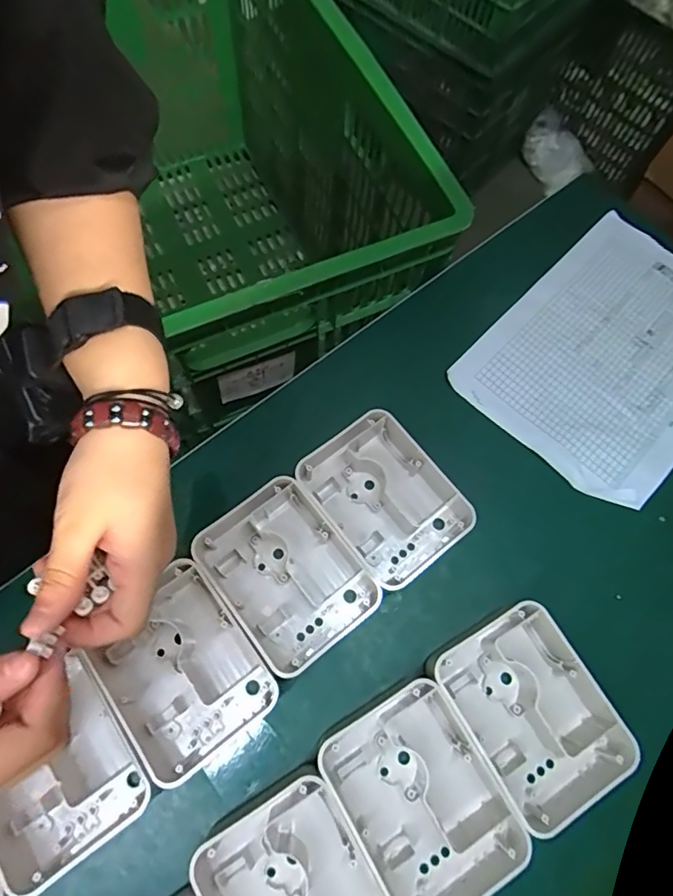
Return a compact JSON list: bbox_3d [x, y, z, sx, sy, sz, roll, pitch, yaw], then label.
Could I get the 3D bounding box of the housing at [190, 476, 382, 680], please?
[{"bbox_3d":[-0.040,0.099,0.413,0.100,0.034,0.131,-38,75,-13],"label":"housing"}]

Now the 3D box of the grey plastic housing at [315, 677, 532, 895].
[{"bbox_3d":[0.059,0.243,0.360,0.101,0.035,0.139,-28,73,-10],"label":"grey plastic housing"}]

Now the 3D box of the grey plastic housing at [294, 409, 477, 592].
[{"bbox_3d":[0.040,0.040,0.435,0.104,0.035,0.132,-38,75,-13],"label":"grey plastic housing"}]

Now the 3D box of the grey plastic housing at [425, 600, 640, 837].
[{"bbox_3d":[0.141,0.194,0.378,0.097,0.034,0.138,-29,73,-11],"label":"grey plastic housing"}]

